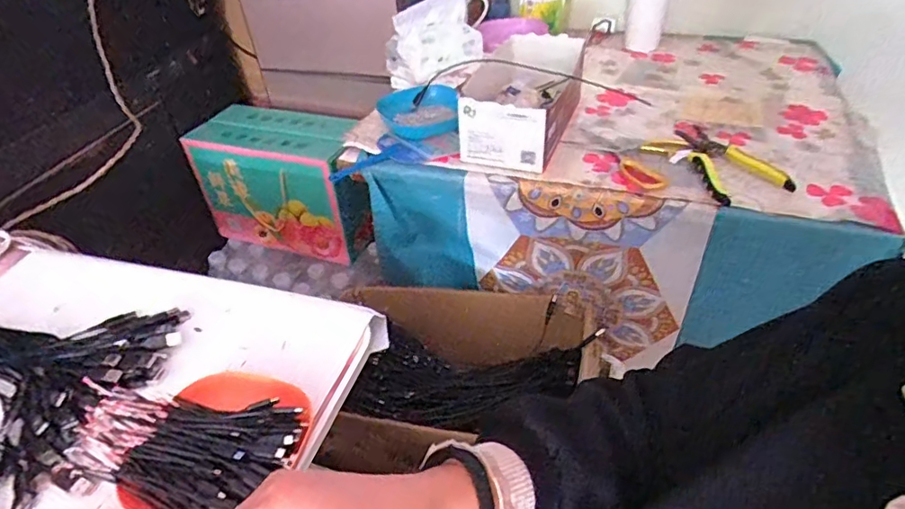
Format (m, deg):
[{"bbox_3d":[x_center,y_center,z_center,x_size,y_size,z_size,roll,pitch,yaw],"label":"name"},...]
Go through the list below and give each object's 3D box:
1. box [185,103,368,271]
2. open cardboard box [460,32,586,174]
[{"bbox_3d":[-0.313,-0.142,1.092,0.352,0.244,0.161,13,44,19],"label":"box"},{"bbox_3d":[0.102,-0.240,0.827,0.148,0.097,0.257,9,43,15],"label":"open cardboard box"}]

